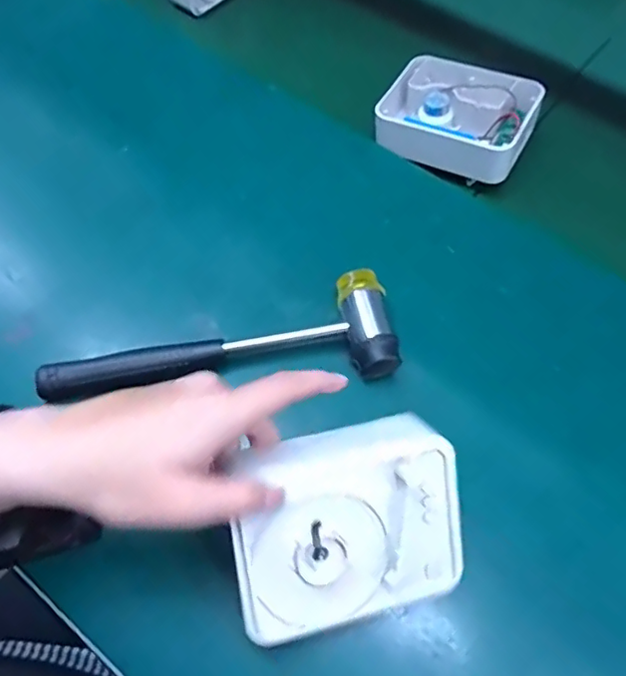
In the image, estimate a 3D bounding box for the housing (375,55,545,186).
[{"bbox_3d":[0.130,-0.199,0.524,0.132,0.051,0.103,25,65,11],"label":"housing"}]

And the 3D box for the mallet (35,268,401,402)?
[{"bbox_3d":[-0.070,0.008,0.415,0.257,0.034,0.082,-8,63,-5],"label":"mallet"}]

